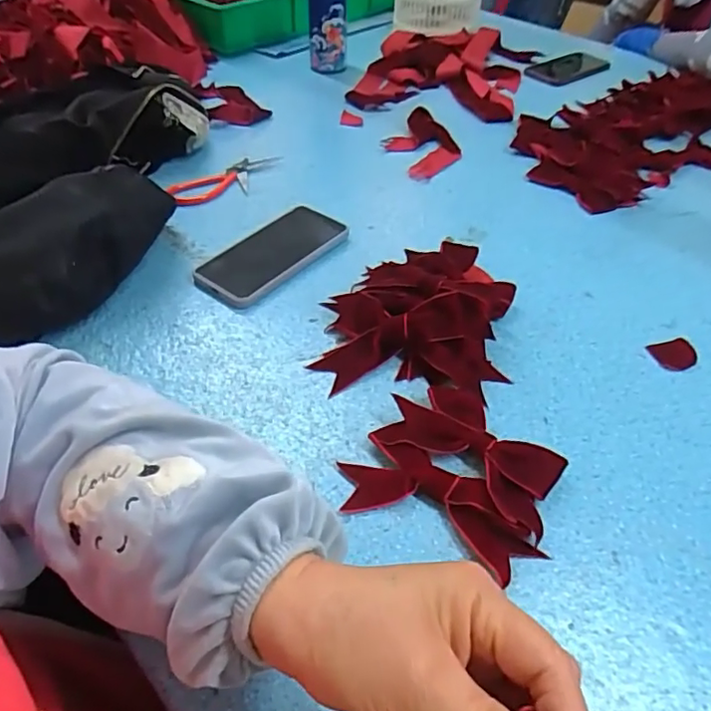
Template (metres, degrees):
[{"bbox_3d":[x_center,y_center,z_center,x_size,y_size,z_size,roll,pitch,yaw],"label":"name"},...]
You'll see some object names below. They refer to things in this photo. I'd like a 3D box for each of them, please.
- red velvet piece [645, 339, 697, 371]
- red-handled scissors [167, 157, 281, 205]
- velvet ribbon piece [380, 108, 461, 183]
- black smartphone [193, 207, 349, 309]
[{"bbox_3d":[0.287,-0.002,0.515,0.036,0.007,0.034,-13,47,-12],"label":"red velvet piece"},{"bbox_3d":[-0.156,-0.224,0.722,0.161,0.011,0.064,-35,55,-29],"label":"red-handled scissors"},{"bbox_3d":[0.091,-0.295,0.791,0.092,0.018,0.158,-15,48,-13],"label":"velvet ribbon piece"},{"bbox_3d":[-0.088,-0.109,0.605,0.084,0.015,0.164,31,54,27],"label":"black smartphone"}]

